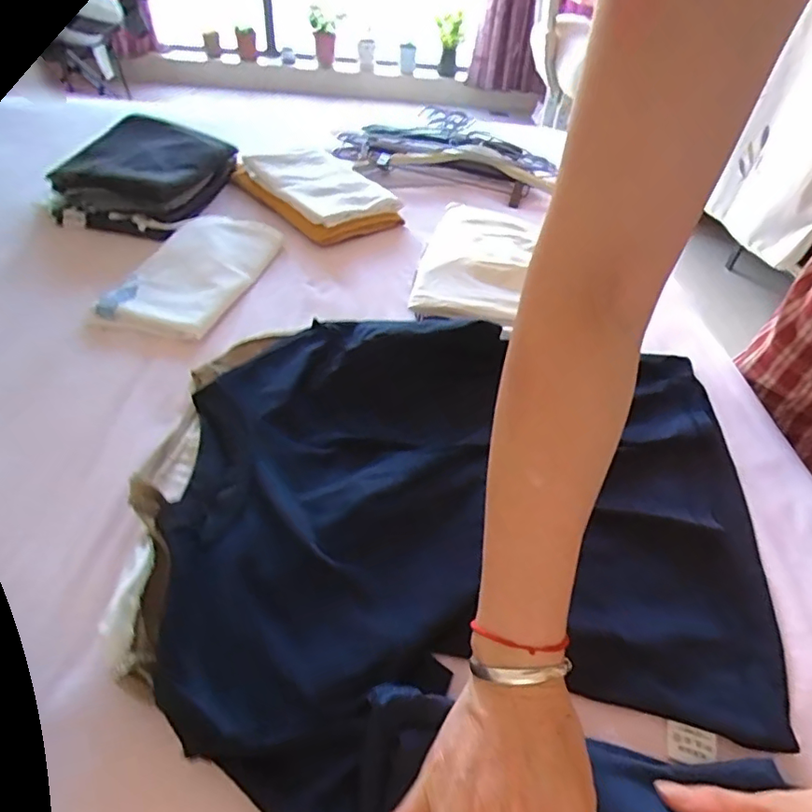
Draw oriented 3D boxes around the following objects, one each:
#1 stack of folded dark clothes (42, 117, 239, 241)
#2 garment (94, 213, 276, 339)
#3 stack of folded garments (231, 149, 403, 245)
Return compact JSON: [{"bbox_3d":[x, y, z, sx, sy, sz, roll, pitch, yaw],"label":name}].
[{"bbox_3d":[-0.393,-0.360,0.819,0.183,0.088,0.255,7,47,2],"label":"stack of folded dark clothes"},{"bbox_3d":[-0.267,-0.176,0.689,0.142,0.030,0.252,10,47,5],"label":"garment"},{"bbox_3d":[-0.144,-0.362,0.879,0.197,0.064,0.302,-25,54,-24],"label":"stack of folded garments"}]

